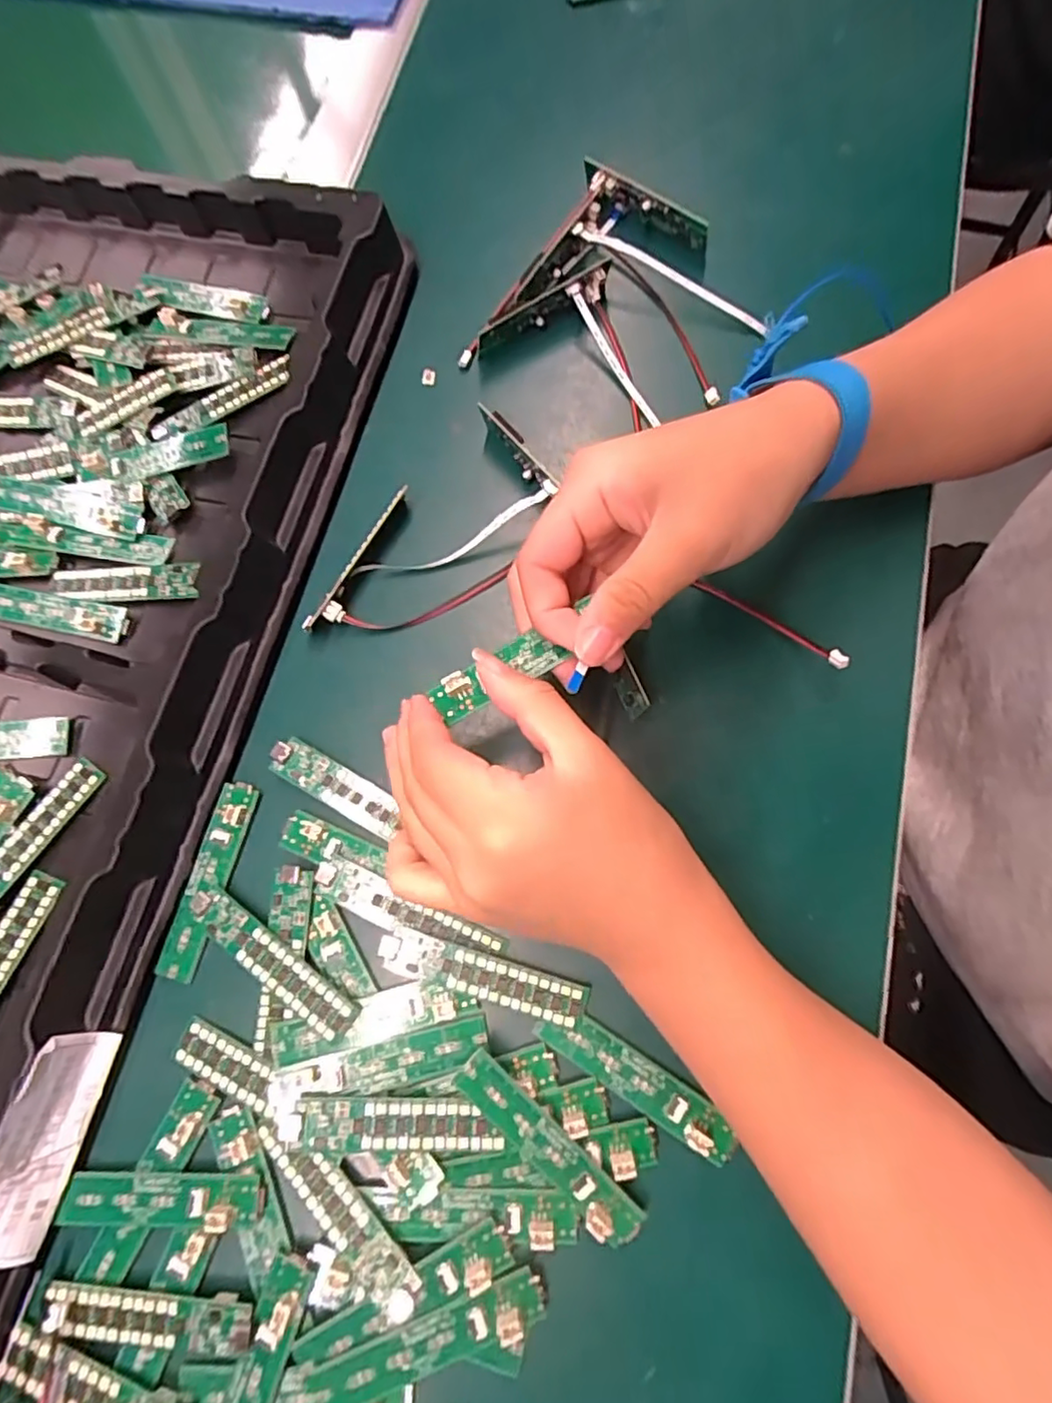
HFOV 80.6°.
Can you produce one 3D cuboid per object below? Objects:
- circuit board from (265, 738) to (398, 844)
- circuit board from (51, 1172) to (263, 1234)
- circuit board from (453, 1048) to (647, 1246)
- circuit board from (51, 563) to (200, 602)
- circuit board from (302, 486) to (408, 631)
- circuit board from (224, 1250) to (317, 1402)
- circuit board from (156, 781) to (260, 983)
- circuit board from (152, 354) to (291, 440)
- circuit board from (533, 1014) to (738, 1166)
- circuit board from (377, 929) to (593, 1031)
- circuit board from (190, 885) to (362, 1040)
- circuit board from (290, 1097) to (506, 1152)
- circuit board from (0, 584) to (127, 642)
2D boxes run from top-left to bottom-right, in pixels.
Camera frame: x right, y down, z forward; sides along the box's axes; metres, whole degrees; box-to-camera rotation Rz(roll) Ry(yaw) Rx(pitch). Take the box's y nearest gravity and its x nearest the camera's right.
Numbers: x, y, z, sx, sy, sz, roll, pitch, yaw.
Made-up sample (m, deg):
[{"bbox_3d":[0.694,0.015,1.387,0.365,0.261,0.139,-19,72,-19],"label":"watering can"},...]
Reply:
[{"bbox_3d":[-0.083,0.037,0.275,0.064,0.006,0.018,28,79,12],"label":"circuit board"},{"bbox_3d":[-0.138,0.187,0.231,0.077,0.010,0.018,-3,74,5],"label":"circuit board"},{"bbox_3d":[0.008,0.166,0.231,0.082,0.009,0.016,40,82,14],"label":"circuit board"},{"bbox_3d":[-0.192,-0.057,0.297,0.075,0.007,0.017,-1,74,5],"label":"circuit board"},{"bbox_3d":[-0.078,-0.066,0.300,0.011,0.013,0.083,29,79,12],"label":"circuit board"},{"bbox_3d":[-0.096,0.241,0.215,0.017,0.007,0.081,16,75,11],"label":"circuit board"},{"bbox_3d":[-0.138,0.076,0.268,0.017,0.008,0.083,12,76,9],"label":"circuit board"},{"bbox_3d":[-0.156,-0.156,0.319,0.077,0.004,0.019,-30,74,-3],"label":"circuit board"},{"bbox_3d":[0.042,0.145,0.240,0.080,0.005,0.016,30,74,14],"label":"circuit board"},{"bbox_3d":[-0.018,0.111,0.251,0.085,0.004,0.017,13,76,9],"label":"circuit board"},{"bbox_3d":[-0.106,0.106,0.254,0.084,0.004,0.018,33,80,13],"label":"circuit board"},{"bbox_3d":[-0.048,0.159,0.233,0.075,0.004,0.017,2,67,-3],"label":"circuit board"},{"bbox_3d":[-0.230,-0.044,0.298,0.078,0.009,0.018,10,76,8],"label":"circuit board"}]

